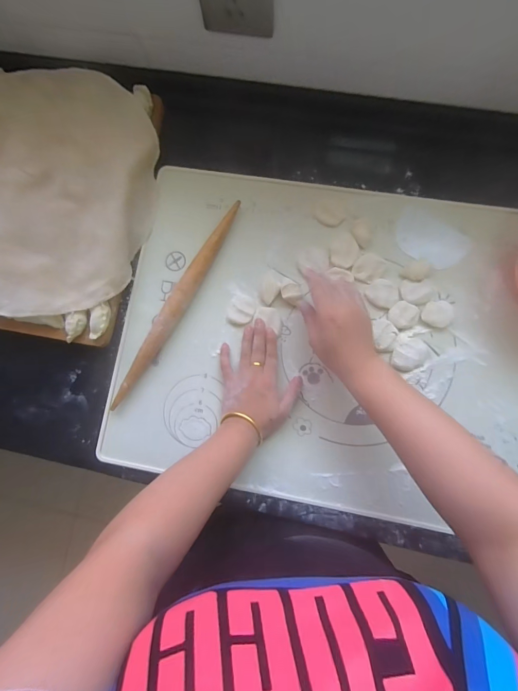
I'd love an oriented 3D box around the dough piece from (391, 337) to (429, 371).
[{"bbox_3d":[0.201,0.010,0.447,0.053,0.009,0.044,-27,82,2],"label":"dough piece"}]

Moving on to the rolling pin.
[{"bbox_3d":[-0.112,-0.056,0.465,0.029,0.025,0.322,31,87,7],"label":"rolling pin"}]

